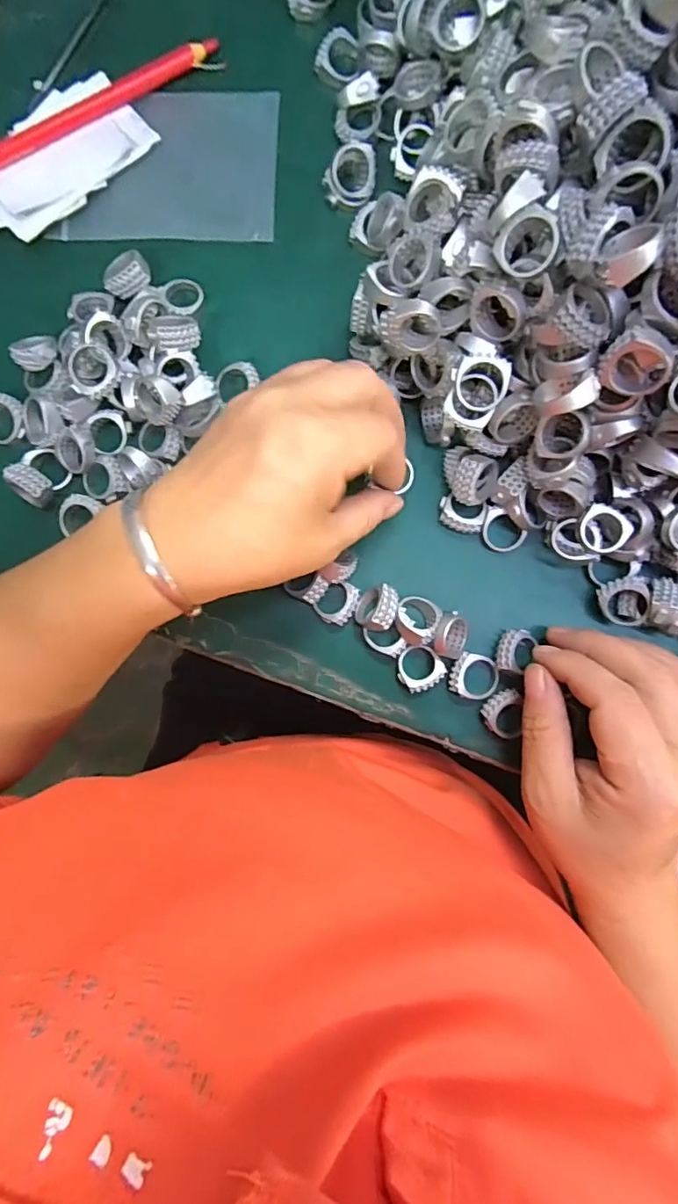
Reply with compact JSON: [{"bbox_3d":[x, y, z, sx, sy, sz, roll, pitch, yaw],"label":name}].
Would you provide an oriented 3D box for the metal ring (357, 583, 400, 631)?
[{"bbox_3d":[0.020,0.002,0.269,0.019,0.017,0.023,21,90,2],"label":"metal ring"}]

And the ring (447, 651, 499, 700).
[{"bbox_3d":[0.069,0.038,0.272,0.024,0.007,0.022,20,90,2],"label":"ring"}]

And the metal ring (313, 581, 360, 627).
[{"bbox_3d":[-0.001,0.000,0.277,0.020,0.010,0.022,0,89,2],"label":"metal ring"}]

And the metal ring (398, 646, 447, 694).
[{"bbox_3d":[0.041,0.034,0.274,0.022,0.007,0.023,0,89,2],"label":"metal ring"}]

